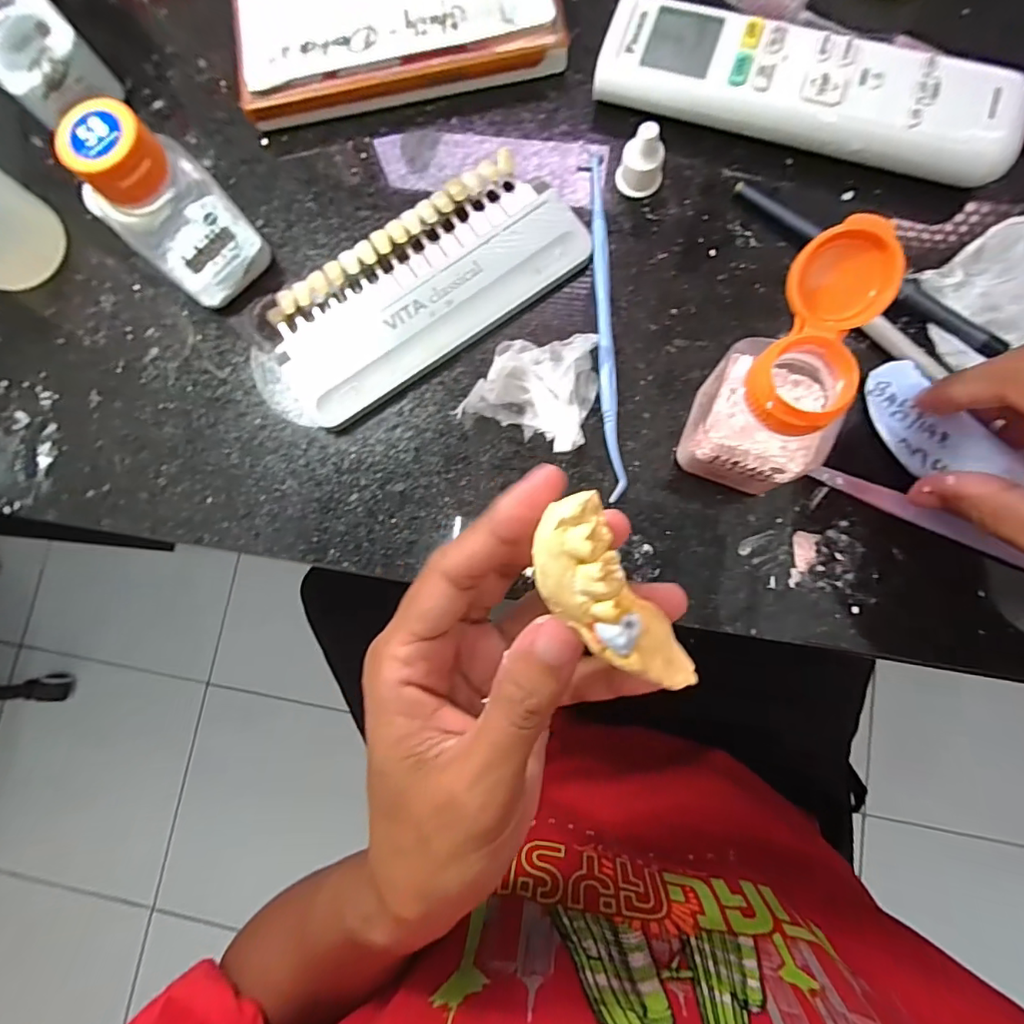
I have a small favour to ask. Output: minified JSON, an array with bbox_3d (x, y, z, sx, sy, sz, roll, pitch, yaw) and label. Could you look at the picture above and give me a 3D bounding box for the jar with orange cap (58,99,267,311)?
[{"bbox_3d":[-0.137,-0.121,0.209,0.031,0.072,0.040,44,88,8],"label":"jar with orange cap"}]

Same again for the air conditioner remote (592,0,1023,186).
[{"bbox_3d":[0.127,-0.185,0.225,0.175,0.020,0.054,17,85,6],"label":"air conditioner remote"}]

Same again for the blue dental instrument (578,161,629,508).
[{"bbox_3d":[0.041,-0.085,0.226,0.010,0.005,0.159,-4,83,4],"label":"blue dental instrument"}]

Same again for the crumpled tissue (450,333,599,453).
[{"bbox_3d":[0.009,-0.057,0.220,0.054,0.016,0.048,17,85,6],"label":"crumpled tissue"}]

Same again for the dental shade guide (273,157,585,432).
[{"bbox_3d":[-0.041,-0.102,0.232,0.146,0.008,0.066,-35,82,-1],"label":"dental shade guide"}]

